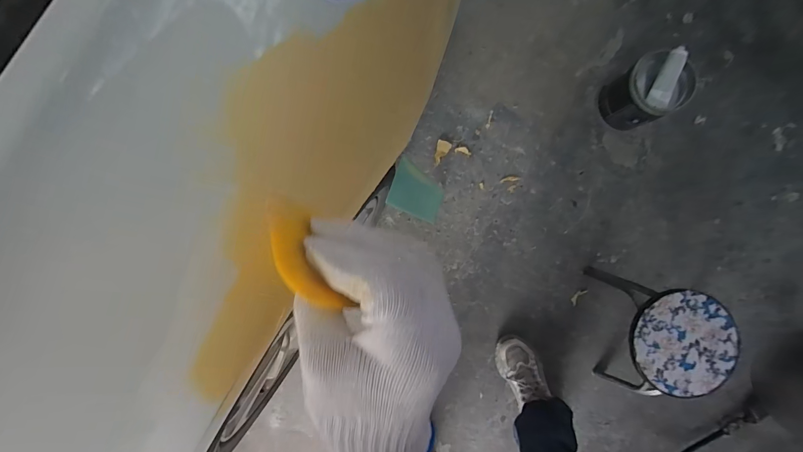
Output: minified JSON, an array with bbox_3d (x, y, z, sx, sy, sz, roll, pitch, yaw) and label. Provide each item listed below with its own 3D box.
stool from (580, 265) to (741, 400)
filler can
[{"bbox_3d":[0.611,0.269,0.854,0.225,0.226,0.276,8,91,-2],"label":"stool"},{"bbox_3d":[0.617,-0.339,0.885,0.145,0.168,0.146,0,91,-2],"label":"filler can"}]

